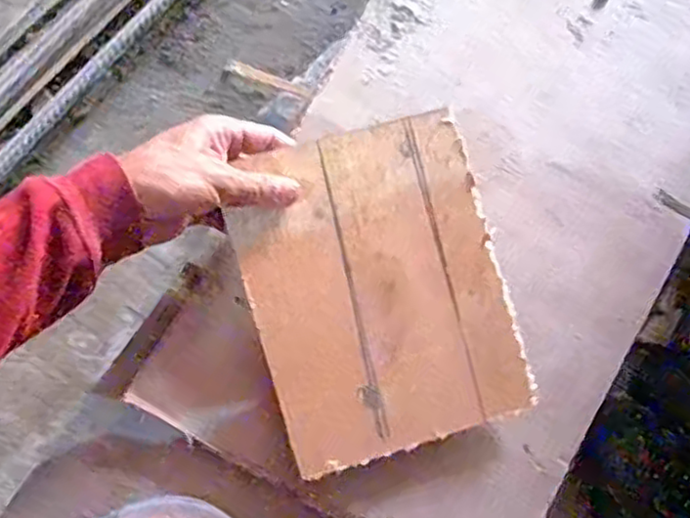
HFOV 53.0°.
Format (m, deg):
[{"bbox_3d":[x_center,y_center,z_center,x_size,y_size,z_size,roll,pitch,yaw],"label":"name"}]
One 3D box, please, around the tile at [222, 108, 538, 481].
[{"bbox_3d":[0.023,0.023,0.481,0.170,0.006,0.216,-17,93,-6],"label":"tile"}]

